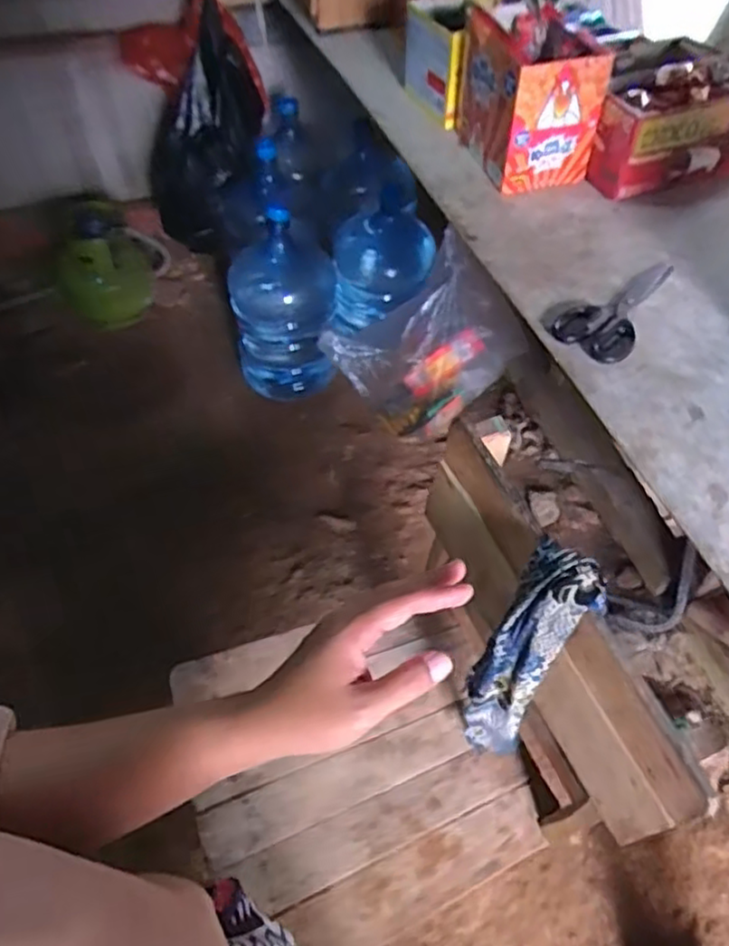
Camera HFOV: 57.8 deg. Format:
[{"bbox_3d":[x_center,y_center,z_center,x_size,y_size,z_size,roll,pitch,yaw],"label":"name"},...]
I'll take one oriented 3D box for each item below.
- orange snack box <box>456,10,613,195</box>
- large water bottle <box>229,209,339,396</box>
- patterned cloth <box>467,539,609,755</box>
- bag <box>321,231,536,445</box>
[{"bbox_3d":[0.215,-0.505,0.896,0.123,0.150,0.200,-11,53,-8],"label":"orange snack box"},{"bbox_3d":[-0.200,-0.413,1.742,0.269,0.453,0.237,-16,53,-12],"label":"large water bottle"},{"bbox_3d":[0.159,0.199,0.676,0.075,0.334,0.075,34,60,24],"label":"patterned cloth"},{"bbox_3d":[0.097,-0.192,1.019,0.307,0.283,0.111,1,52,1],"label":"bag"}]

